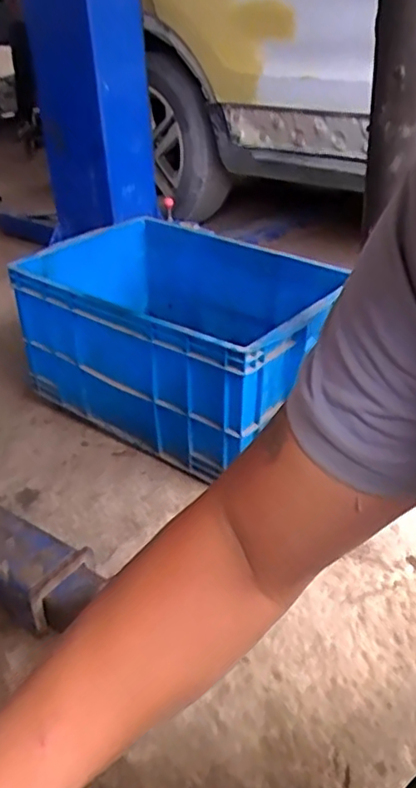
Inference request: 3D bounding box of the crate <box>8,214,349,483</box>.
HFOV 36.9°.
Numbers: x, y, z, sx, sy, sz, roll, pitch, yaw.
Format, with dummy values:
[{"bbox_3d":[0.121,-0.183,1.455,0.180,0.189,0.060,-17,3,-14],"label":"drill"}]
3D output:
[{"bbox_3d":[-0.034,-0.122,1.327,0.601,0.323,0.450,17,35,32],"label":"crate"}]

